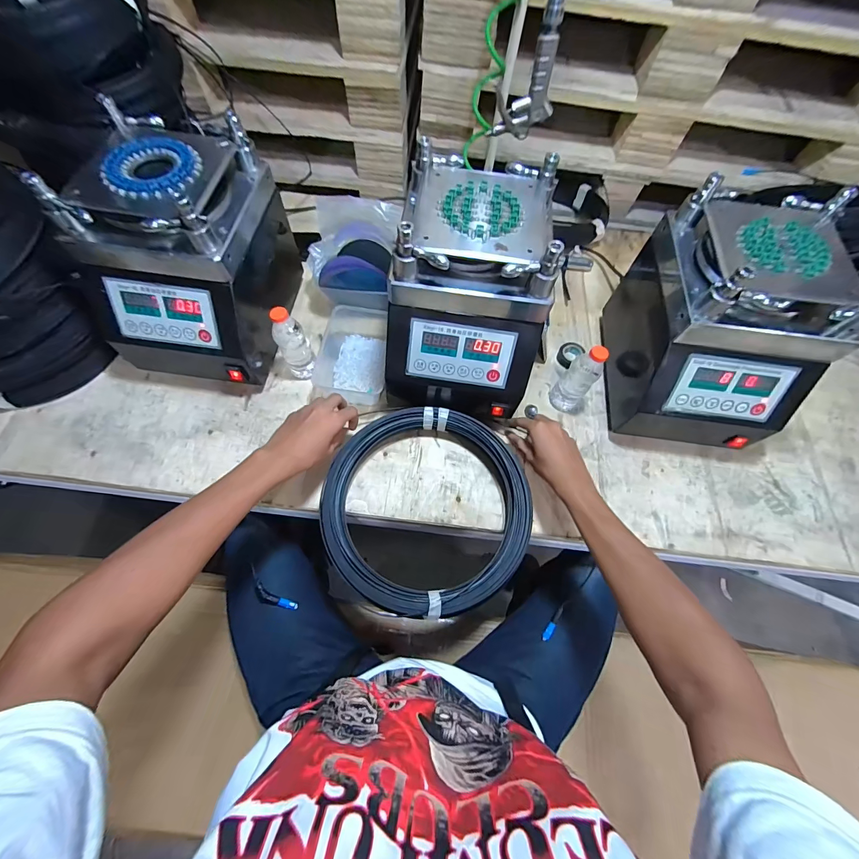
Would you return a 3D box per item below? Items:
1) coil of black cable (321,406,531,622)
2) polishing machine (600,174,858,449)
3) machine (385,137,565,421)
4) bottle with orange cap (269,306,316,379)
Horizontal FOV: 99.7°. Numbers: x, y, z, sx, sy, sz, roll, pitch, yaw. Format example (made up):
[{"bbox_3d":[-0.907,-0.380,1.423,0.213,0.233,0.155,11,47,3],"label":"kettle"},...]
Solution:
[{"bbox_3d":[-0.003,0.114,0.554,0.307,0.035,0.305,6,67,0],"label":"coil of black cable"},{"bbox_3d":[0.442,-0.154,0.572,0.211,0.280,0.287,6,67,0],"label":"polishing machine"},{"bbox_3d":[0.056,-0.203,0.571,0.211,0.280,0.270,7,67,0],"label":"machine"},{"bbox_3d":[-0.232,-0.143,0.622,0.049,0.144,0.041,-27,71,-13],"label":"bottle with orange cap"}]

